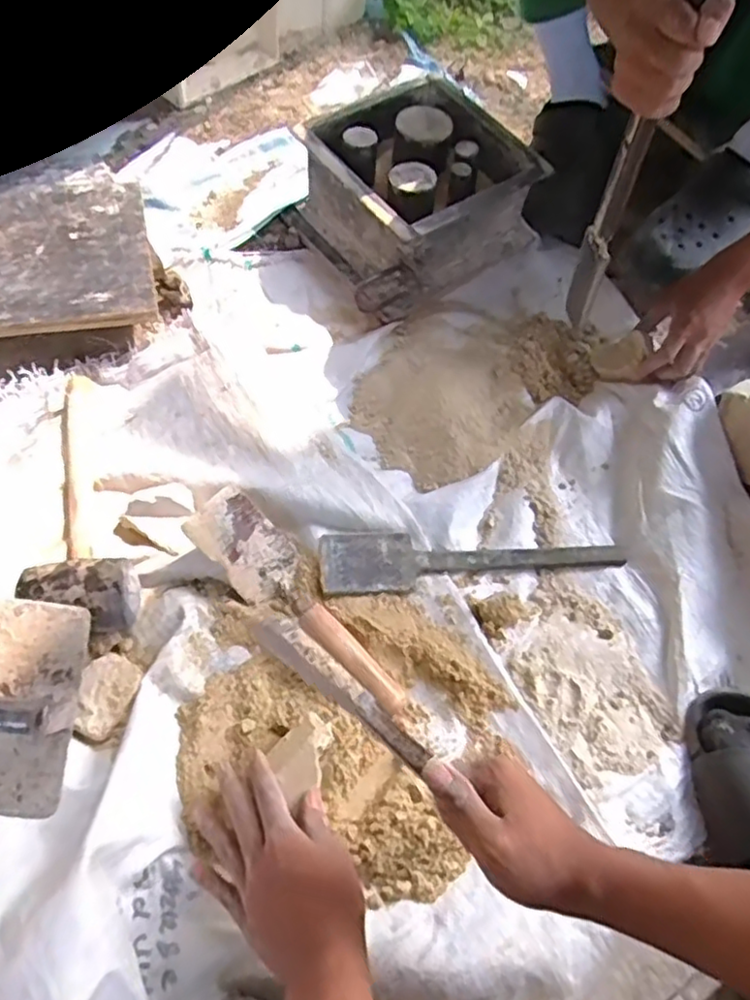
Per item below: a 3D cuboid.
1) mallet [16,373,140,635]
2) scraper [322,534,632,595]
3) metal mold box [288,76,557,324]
[{"bbox_3d":[-0.306,-0.006,0.652,0.096,0.050,0.306,-16,63,-12],"label":"mallet"},{"bbox_3d":[0.105,0.062,0.684,0.320,0.015,0.063,-2,61,-4],"label":"scraper"},{"bbox_3d":[0.045,-0.402,0.867,0.261,0.130,0.239,-31,67,-19],"label":"metal mold box"}]

